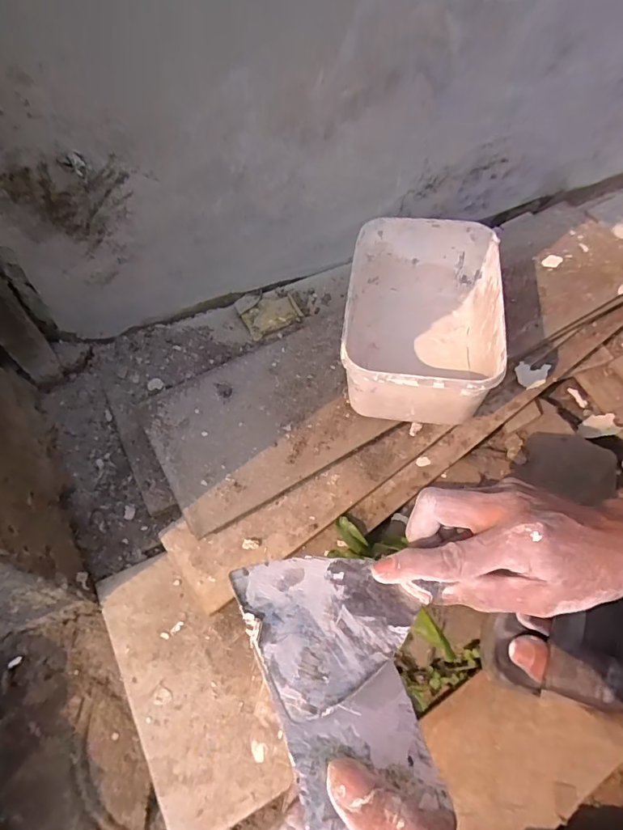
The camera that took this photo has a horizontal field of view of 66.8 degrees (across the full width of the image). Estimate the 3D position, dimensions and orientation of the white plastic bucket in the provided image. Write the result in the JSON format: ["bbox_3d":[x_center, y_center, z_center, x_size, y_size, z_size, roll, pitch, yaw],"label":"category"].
[{"bbox_3d":[0.103,-0.083,0.472,0.134,0.115,0.192,5,61,4],"label":"white plastic bucket"}]

